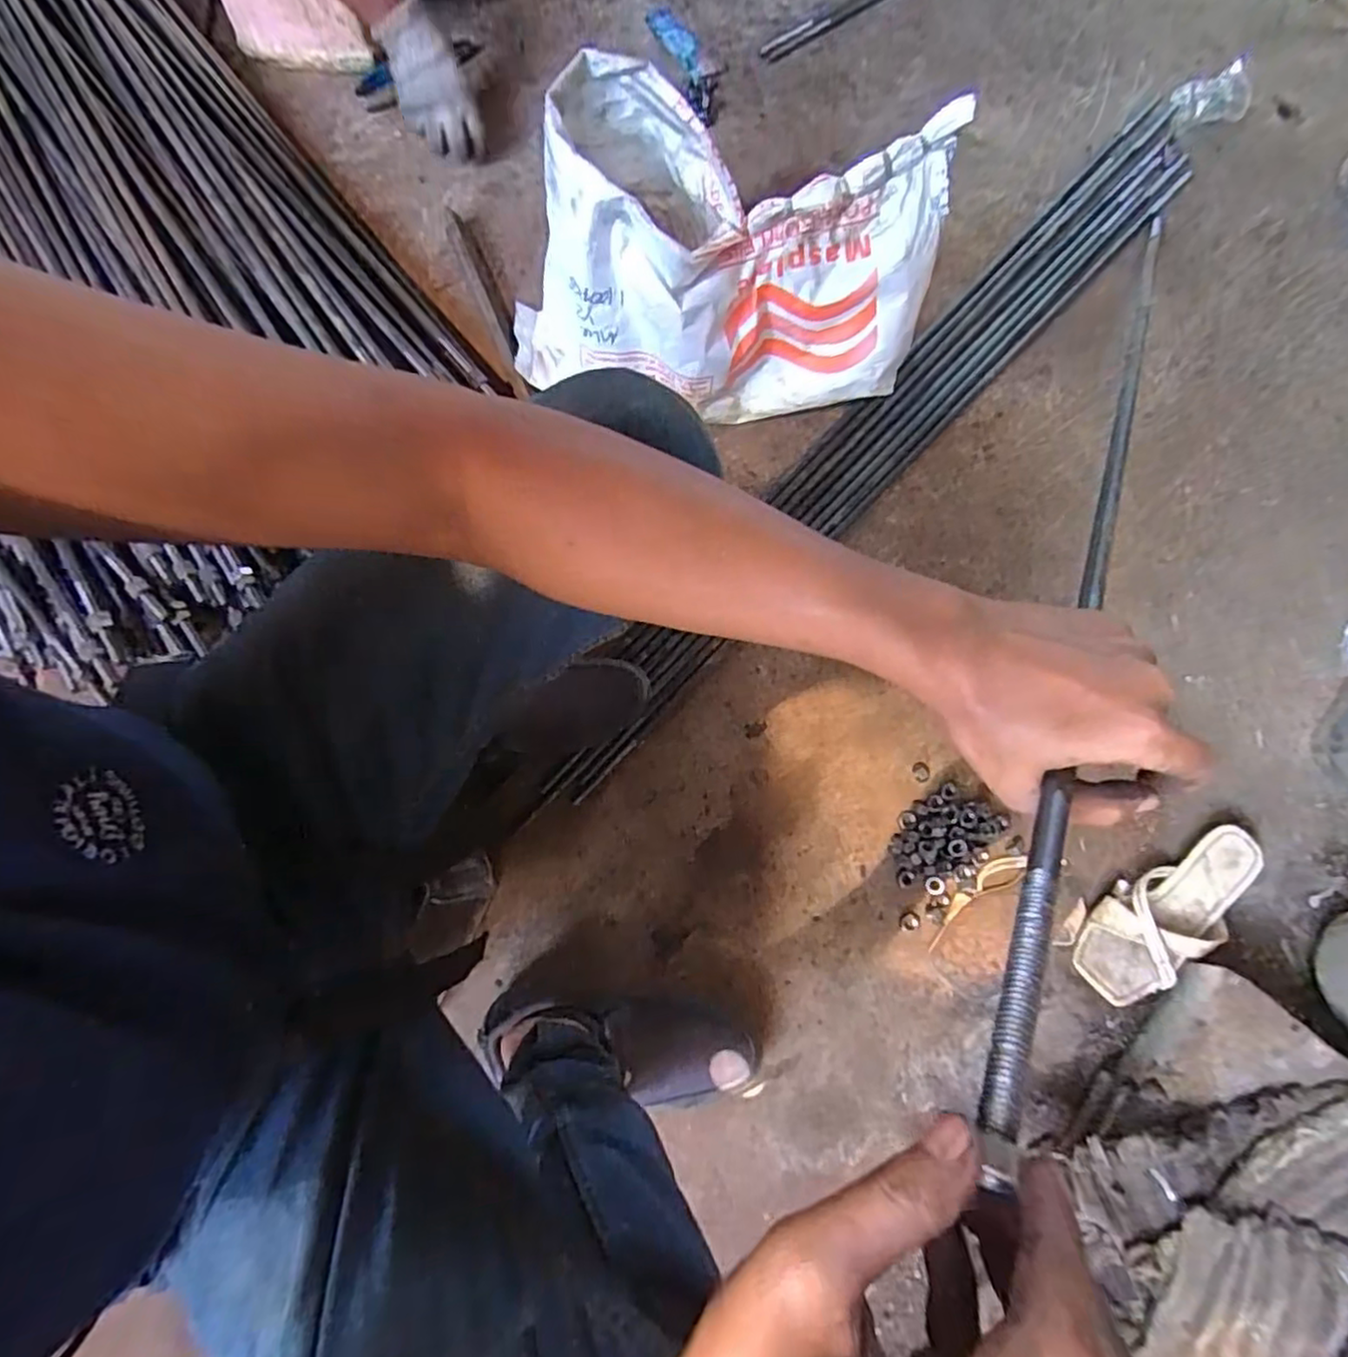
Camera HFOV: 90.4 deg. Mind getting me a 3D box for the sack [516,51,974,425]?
[{"bbox_3d":[0.042,-0.445,0.737,0.463,0.255,0.196,11,78,1],"label":"sack"}]

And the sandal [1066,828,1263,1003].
[{"bbox_3d":[0.531,0.248,0.715,0.242,0.035,0.098,-32,81,-7],"label":"sandal"}]

